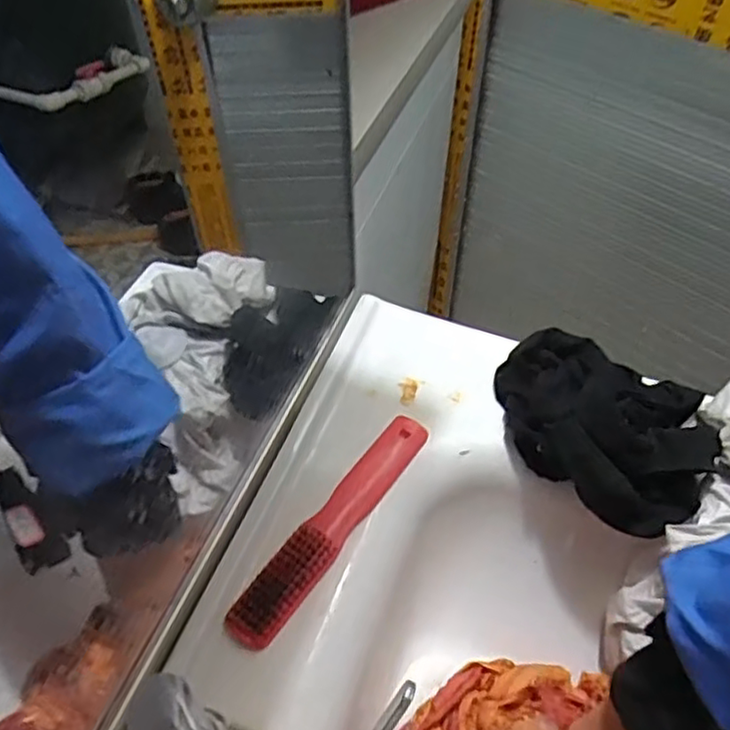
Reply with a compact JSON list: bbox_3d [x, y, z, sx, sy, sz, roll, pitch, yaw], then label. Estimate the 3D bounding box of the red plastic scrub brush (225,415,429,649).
[{"bbox_3d":[-0.021,0.116,0.502,0.034,0.026,0.212,27,54,22],"label":"red plastic scrub brush"}]

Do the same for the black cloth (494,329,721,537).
[{"bbox_3d":[0.192,0.040,0.546,0.174,0.055,0.151,31,56,25],"label":"black cloth"}]

